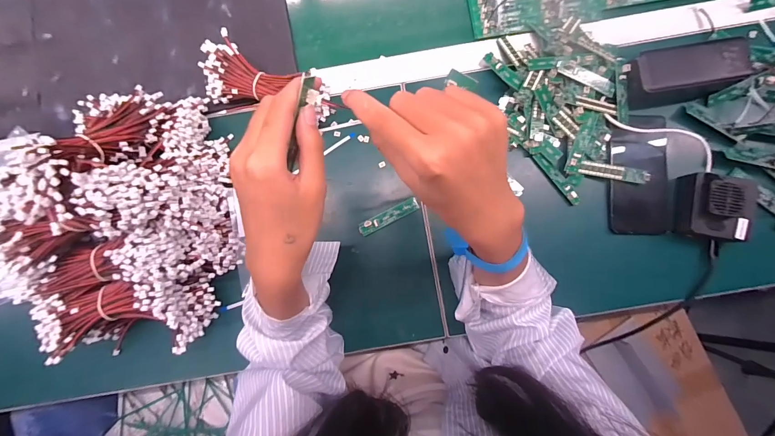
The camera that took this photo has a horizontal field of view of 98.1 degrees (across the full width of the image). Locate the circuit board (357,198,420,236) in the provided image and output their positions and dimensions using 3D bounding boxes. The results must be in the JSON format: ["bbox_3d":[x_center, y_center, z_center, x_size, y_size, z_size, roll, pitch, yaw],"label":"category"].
[{"bbox_3d":[0.002,-0.001,0.455,0.086,0.006,0.018,-27,84,-1],"label":"circuit board"}]

